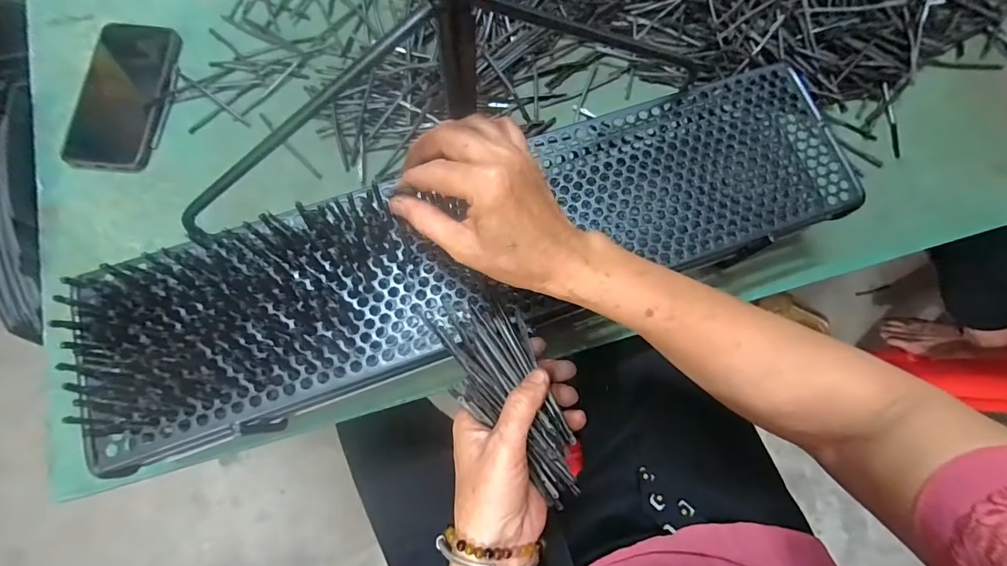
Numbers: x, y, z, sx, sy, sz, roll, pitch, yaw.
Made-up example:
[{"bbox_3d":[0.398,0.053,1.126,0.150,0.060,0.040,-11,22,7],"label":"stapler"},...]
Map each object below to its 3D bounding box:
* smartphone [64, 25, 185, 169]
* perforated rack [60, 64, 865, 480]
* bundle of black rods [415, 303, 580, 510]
[{"bbox_3d":[-0.385,-0.194,0.435,0.083,0.009,0.170,0,76,-1],"label":"smartphone"},{"bbox_3d":[-0.004,-0.034,0.322,0.596,0.031,0.143,-19,77,-8],"label":"perforated rack"},{"bbox_3d":[0.005,0.074,0.291,0.063,0.024,0.151,-30,78,-8],"label":"bundle of black rods"}]

